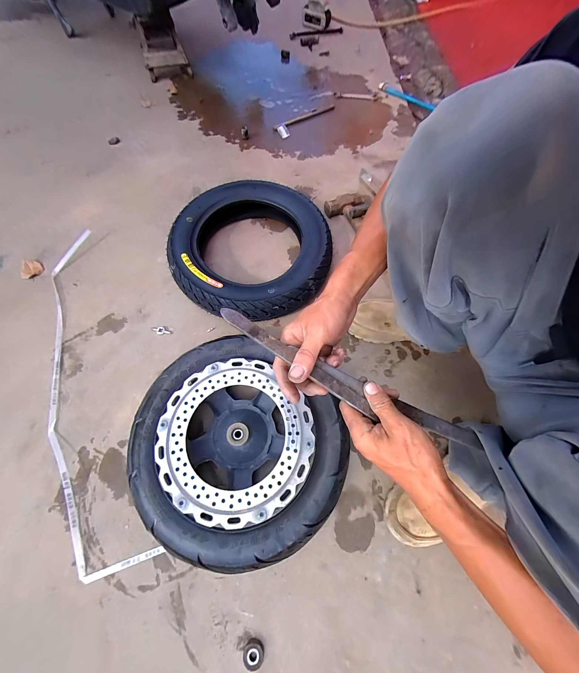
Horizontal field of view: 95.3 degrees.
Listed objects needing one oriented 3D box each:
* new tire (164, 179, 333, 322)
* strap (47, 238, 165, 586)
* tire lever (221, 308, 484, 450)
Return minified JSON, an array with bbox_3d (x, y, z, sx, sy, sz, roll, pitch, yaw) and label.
[{"bbox_3d":[-0.092,-0.215,0.657,0.368,0.090,0.363,1,68,-1],"label":"new tire"},{"bbox_3d":[-0.449,0.078,0.568,0.155,0.027,0.757,-24,69,-9],"label":"strap"},{"bbox_3d":[0.070,0.060,0.323,0.342,0.024,0.037,28,69,-3],"label":"tire lever"}]

